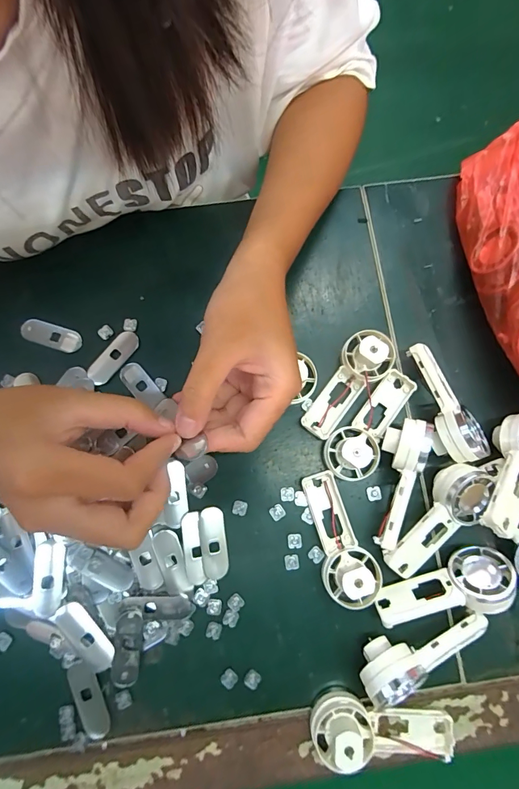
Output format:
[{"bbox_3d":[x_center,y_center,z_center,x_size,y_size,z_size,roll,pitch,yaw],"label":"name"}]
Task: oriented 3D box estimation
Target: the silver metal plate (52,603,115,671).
[{"bbox_3d":[-0.120,0.167,0.262,0.022,0.008,0.050,-43,83,-8],"label":"silver metal plate"}]

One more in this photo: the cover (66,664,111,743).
[{"bbox_3d":[-0.116,0.209,0.260,0.018,0.004,0.049,-22,80,-5],"label":"cover"}]

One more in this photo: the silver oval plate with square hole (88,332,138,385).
[{"bbox_3d":[-0.117,-0.029,0.306,0.019,0.004,0.049,36,81,6],"label":"silver oval plate with square hole"}]

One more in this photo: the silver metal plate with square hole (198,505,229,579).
[{"bbox_3d":[-0.034,0.109,0.281,0.019,0.004,0.049,-9,80,-3],"label":"silver metal plate with square hole"}]

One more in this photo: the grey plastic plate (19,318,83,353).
[{"bbox_3d":[-0.169,-0.048,0.309,0.050,0.004,0.018,17,79,2],"label":"grey plastic plate"}]

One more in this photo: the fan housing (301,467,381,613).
[{"bbox_3d":[0.056,0.102,0.273,0.037,0.020,0.091,-17,67,-4],"label":"fan housing"}]

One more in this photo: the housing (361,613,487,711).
[{"bbox_3d":[0.109,0.174,0.256,0.088,0.032,0.029,-14,80,-4],"label":"housing"}]

